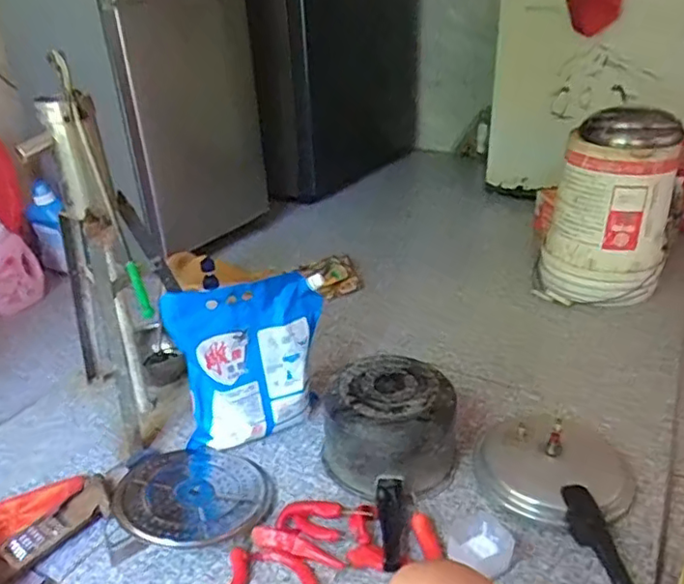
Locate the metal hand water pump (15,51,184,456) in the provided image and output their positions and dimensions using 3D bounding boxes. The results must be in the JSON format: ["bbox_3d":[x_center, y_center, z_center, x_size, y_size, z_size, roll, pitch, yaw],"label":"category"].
[{"bbox_3d":[-0.420,-0.050,1.117,0.180,0.659,0.287,-12,28,-20],"label":"metal hand water pump"}]

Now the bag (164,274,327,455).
[{"bbox_3d":[-0.164,0.117,1.117,0.278,0.298,0.095,-9,27,-13],"label":"bag"}]

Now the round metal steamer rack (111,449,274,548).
[{"bbox_3d":[-0.246,0.343,1.041,0.237,0.025,0.230,7,24,-3],"label":"round metal steamer rack"}]

